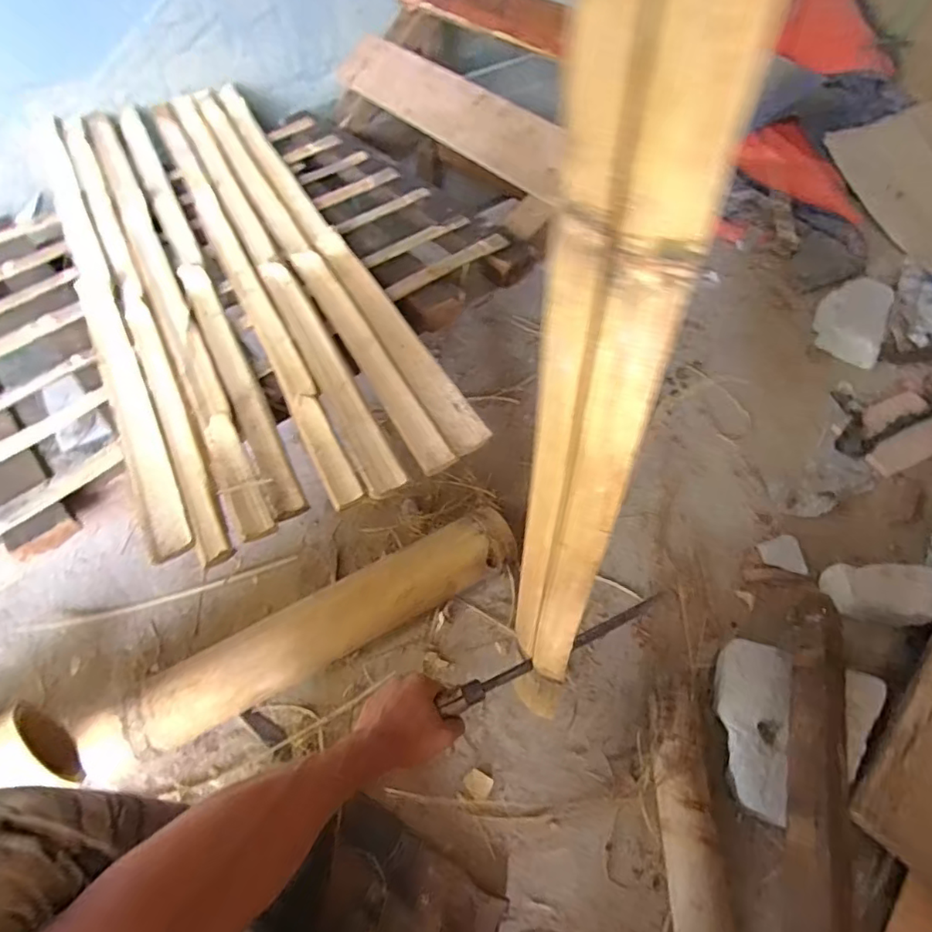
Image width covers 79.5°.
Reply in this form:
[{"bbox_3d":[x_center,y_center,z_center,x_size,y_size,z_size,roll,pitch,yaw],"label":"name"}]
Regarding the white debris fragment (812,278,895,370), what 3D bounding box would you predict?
[{"bbox_3d":[0.804,-0.314,1.161,0.122,0.078,0.209,20,56,15],"label":"white debris fragment"}]

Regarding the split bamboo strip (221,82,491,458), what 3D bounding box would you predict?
[{"bbox_3d":[-0.228,-0.372,0.839,0.048,0.016,1.005,-24,57,-16],"label":"split bamboo strip"}]

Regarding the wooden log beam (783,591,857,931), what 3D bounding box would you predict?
[{"bbox_3d":[0.370,0.318,0.579,0.068,0.055,0.500,22,46,16],"label":"wooden log beam"}]

